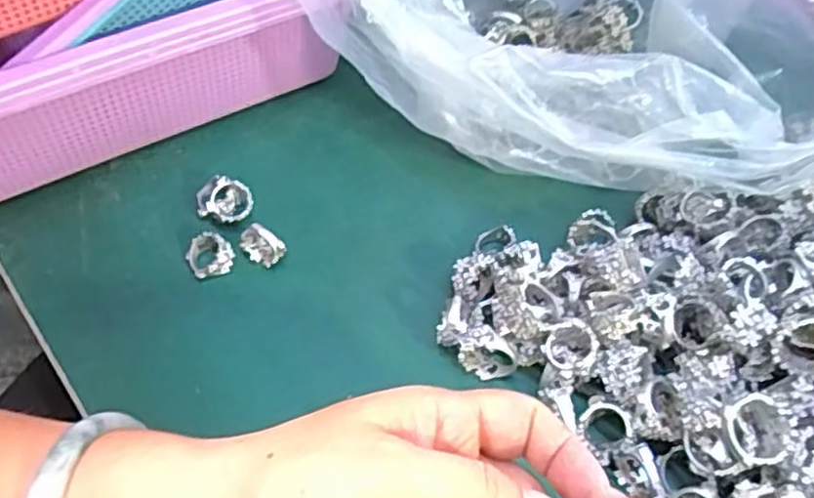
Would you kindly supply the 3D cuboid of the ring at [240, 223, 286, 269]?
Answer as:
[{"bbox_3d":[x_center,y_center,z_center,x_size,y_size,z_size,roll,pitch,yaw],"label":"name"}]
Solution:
[{"bbox_3d":[-0.072,-0.001,0.364,0.024,0.019,0.010,28,58,21],"label":"ring"}]

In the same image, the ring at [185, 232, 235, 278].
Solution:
[{"bbox_3d":[-0.099,0.002,0.364,0.021,0.013,0.022,-1,52,1],"label":"ring"}]

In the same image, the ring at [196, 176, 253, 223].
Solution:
[{"bbox_3d":[-0.097,-0.025,0.382,0.030,0.018,0.018,10,53,8],"label":"ring"}]

